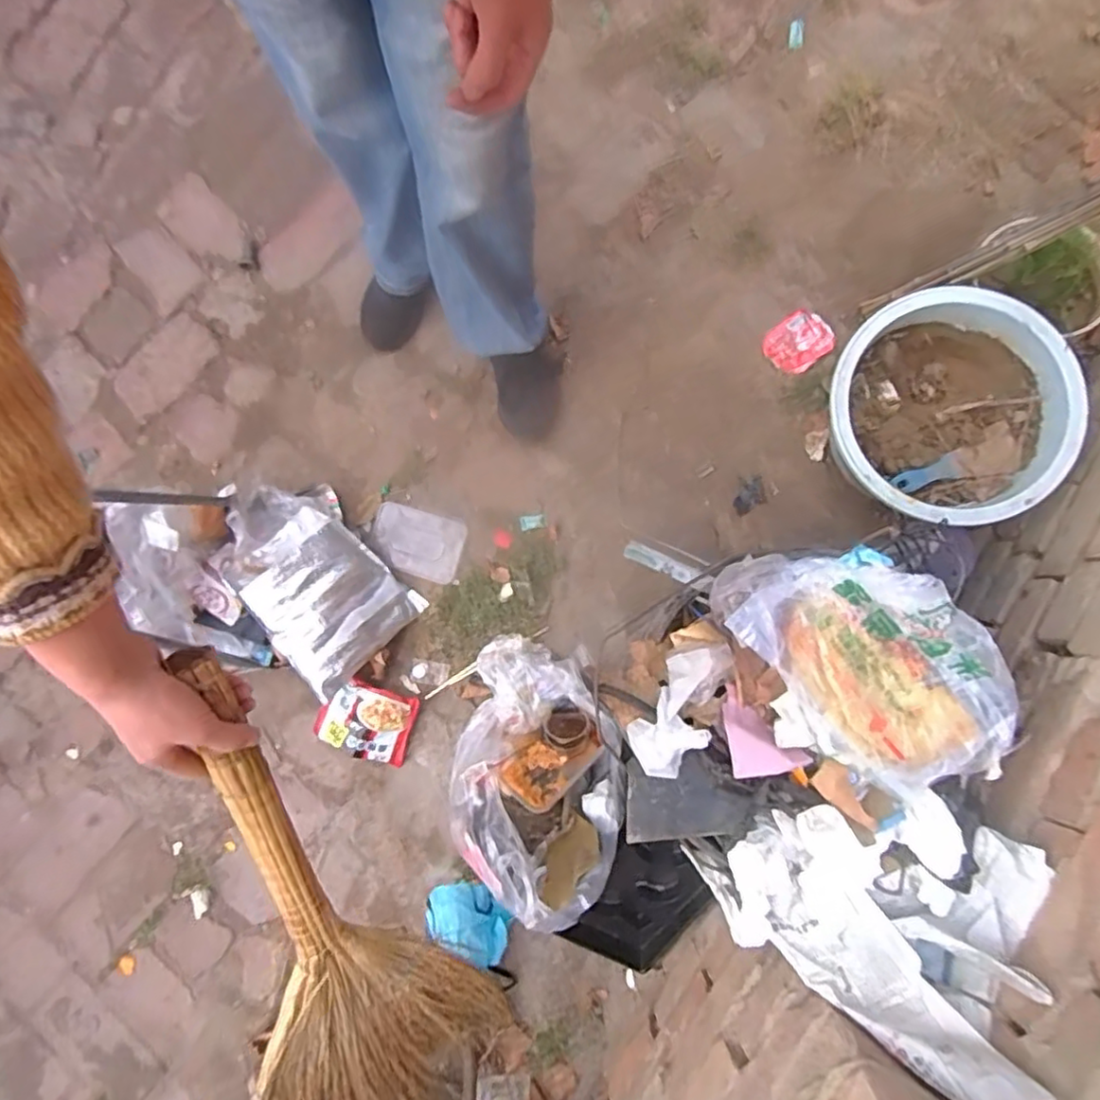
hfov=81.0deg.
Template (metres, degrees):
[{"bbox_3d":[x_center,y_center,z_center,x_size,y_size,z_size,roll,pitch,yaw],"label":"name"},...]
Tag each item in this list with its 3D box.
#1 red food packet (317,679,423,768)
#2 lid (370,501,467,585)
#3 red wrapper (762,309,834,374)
[{"bbox_3d":[-0.301,0.283,1.056,0.146,0.020,0.116,18,88,-9],"label":"red food packet"},{"bbox_3d":[-0.233,-0.012,1.120,0.160,0.018,0.109,18,86,3],"label":"lid"},{"bbox_3d":[0.428,-0.358,1.113,0.108,0.015,0.093,-38,72,6],"label":"red wrapper"}]

